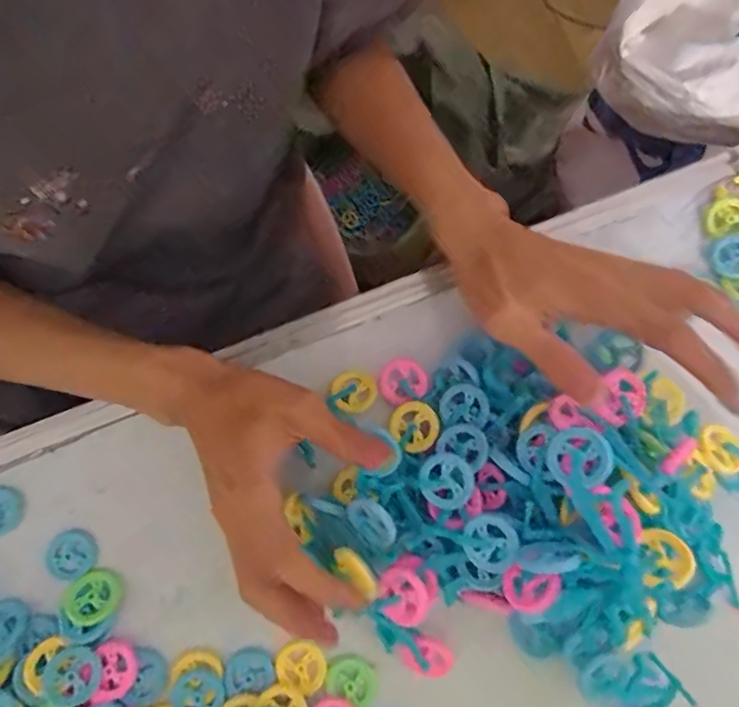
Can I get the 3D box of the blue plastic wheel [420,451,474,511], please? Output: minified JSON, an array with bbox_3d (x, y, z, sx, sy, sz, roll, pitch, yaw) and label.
[{"bbox_3d":[0.042,0.069,0.285,0.029,0.004,0.030,-3,81,17],"label":"blue plastic wheel"}]

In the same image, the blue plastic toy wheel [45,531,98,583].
[{"bbox_3d":[-0.185,0.125,0.322,0.030,0.004,0.027,43,82,10],"label":"blue plastic toy wheel"}]

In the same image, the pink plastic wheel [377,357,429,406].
[{"bbox_3d":[0.020,0.017,0.329,0.031,0.004,0.028,-19,75,15],"label":"pink plastic wheel"}]

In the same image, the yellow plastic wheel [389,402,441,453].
[{"bbox_3d":[0.027,0.044,0.314,0.027,0.006,0.028,0,78,1],"label":"yellow plastic wheel"}]

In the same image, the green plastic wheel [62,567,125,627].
[{"bbox_3d":[-0.165,0.146,0.314,0.029,0.004,0.031,6,59,-11],"label":"green plastic wheel"}]

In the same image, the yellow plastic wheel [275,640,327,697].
[{"bbox_3d":[-0.041,0.185,0.307,0.030,0.007,0.025,14,78,5],"label":"yellow plastic wheel"}]

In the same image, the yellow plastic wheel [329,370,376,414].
[{"bbox_3d":[-0.010,0.024,0.333,0.028,0.006,0.027,0,78,1],"label":"yellow plastic wheel"}]

